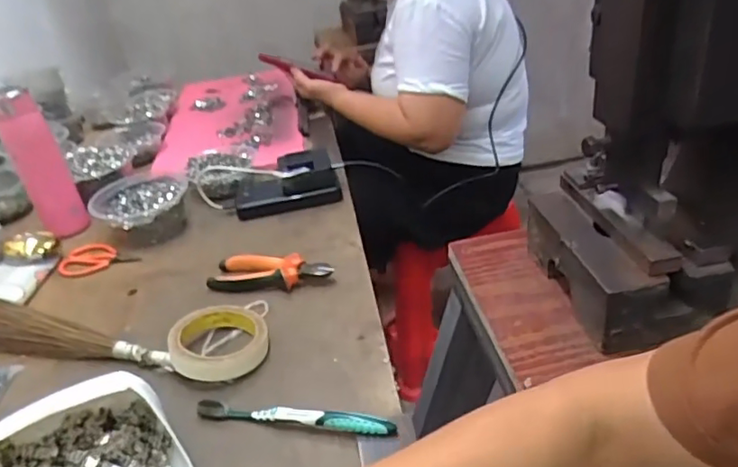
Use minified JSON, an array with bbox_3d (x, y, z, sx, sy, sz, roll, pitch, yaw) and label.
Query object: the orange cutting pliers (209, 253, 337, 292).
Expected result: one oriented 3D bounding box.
[{"bbox_3d":[-0.119,0.044,0.701,0.145,0.025,0.050,0,32,14],"label":"orange cutting pliers"}]

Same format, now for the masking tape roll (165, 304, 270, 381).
[{"bbox_3d":[-0.154,0.106,0.602,0.096,0.022,0.098,-1,31,1],"label":"masking tape roll"}]

